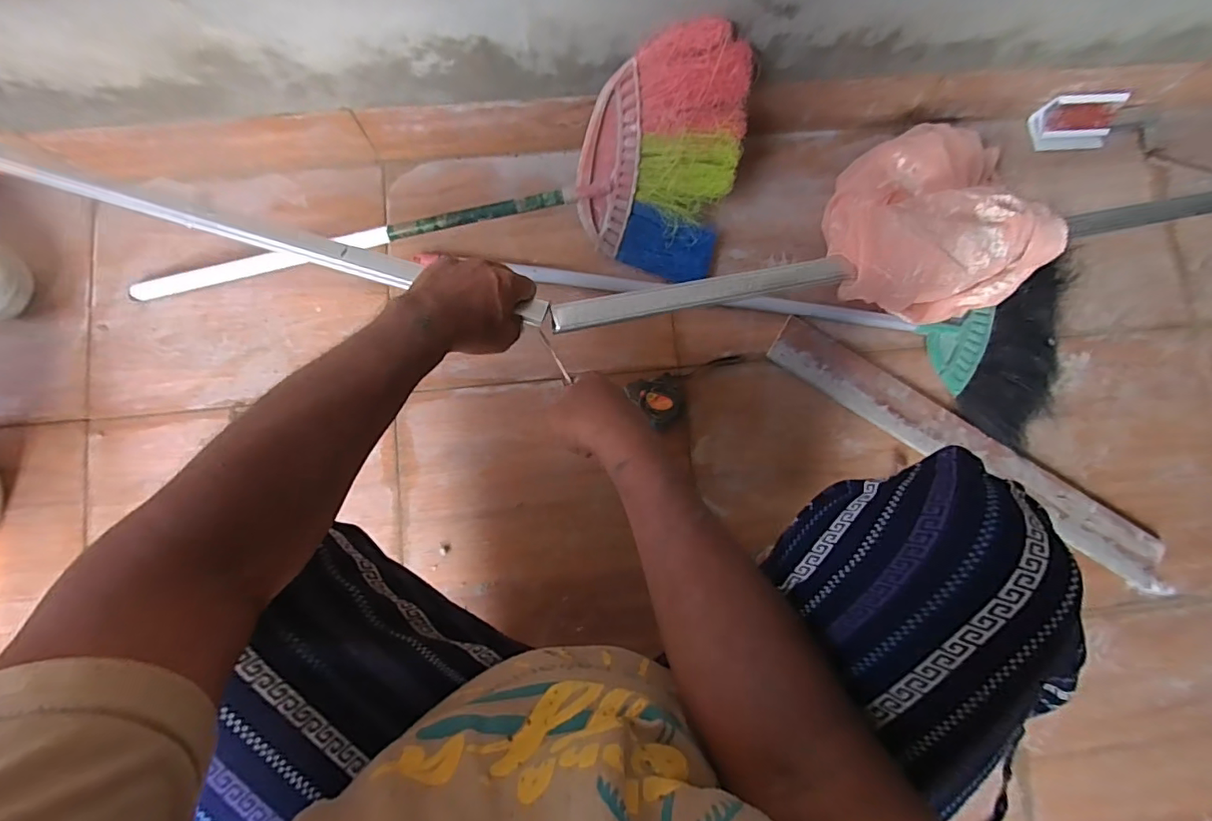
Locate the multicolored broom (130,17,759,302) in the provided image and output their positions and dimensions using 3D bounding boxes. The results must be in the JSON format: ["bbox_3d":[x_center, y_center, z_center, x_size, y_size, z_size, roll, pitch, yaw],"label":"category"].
[{"bbox_3d":[-0.209,-0.291,0.633,0.772,0.289,0.063,-5,41,-5],"label":"multicolored broom"}]

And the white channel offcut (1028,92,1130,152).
[{"bbox_3d":[0.732,-0.445,0.793,0.126,0.047,0.056,-4,84,-5],"label":"white channel offcut"}]

